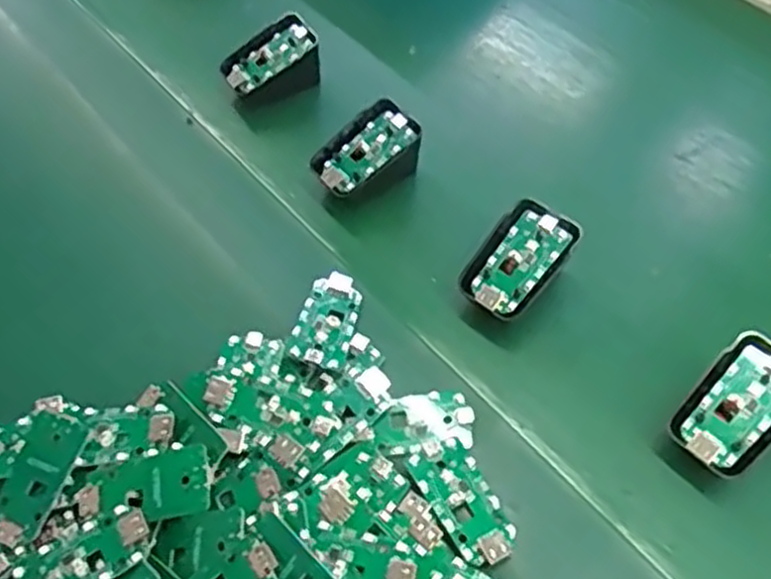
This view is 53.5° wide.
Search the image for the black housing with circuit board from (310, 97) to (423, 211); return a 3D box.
[{"bbox_3d":[-0.012,-0.084,0.490,0.069,0.037,0.044,-32,62,-18],"label":"black housing with circuit board"}]

